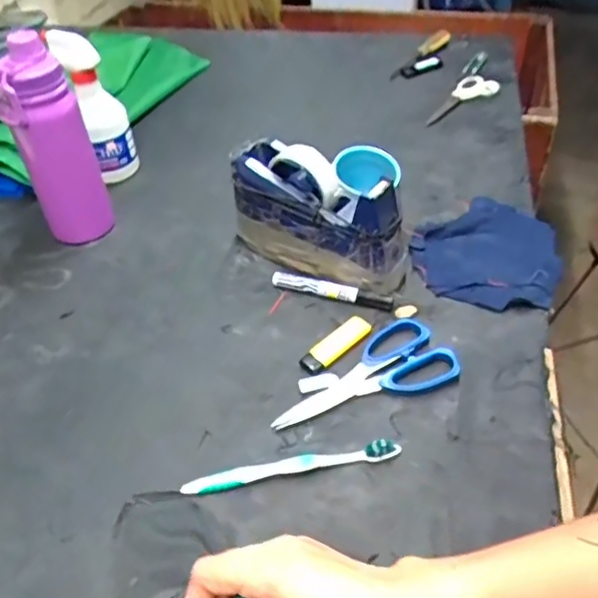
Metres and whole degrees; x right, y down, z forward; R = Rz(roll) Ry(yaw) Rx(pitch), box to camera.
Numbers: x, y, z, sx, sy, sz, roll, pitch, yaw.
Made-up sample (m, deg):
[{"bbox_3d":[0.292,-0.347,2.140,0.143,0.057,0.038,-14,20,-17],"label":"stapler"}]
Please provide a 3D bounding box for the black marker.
[{"bbox_3d":[0.034,-0.010,0.657,0.129,0.017,0.018,13,46,18],"label":"black marker"}]

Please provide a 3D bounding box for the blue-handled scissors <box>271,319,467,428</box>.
[{"bbox_3d":[0.057,0.065,0.579,0.176,0.014,0.077,-12,44,-9],"label":"blue-handled scissors"}]

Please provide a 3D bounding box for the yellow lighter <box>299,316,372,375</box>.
[{"bbox_3d":[0.035,0.044,0.600,0.078,0.014,0.024,-31,50,-26],"label":"yellow lighter"}]

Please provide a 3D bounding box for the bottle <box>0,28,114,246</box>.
[{"bbox_3d":[-0.275,-0.168,0.698,0.071,0.227,0.063,9,45,14],"label":"bottle"}]

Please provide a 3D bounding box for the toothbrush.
[{"bbox_3d":[-0.005,0.138,0.506,0.178,0.018,0.014,-9,44,-5],"label":"toothbrush"}]

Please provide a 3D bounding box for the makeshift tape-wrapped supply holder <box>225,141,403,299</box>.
[{"bbox_3d":[0.022,-0.089,0.675,0.204,0.107,0.080,28,52,30],"label":"makeshift tape-wrapped supply holder"}]

